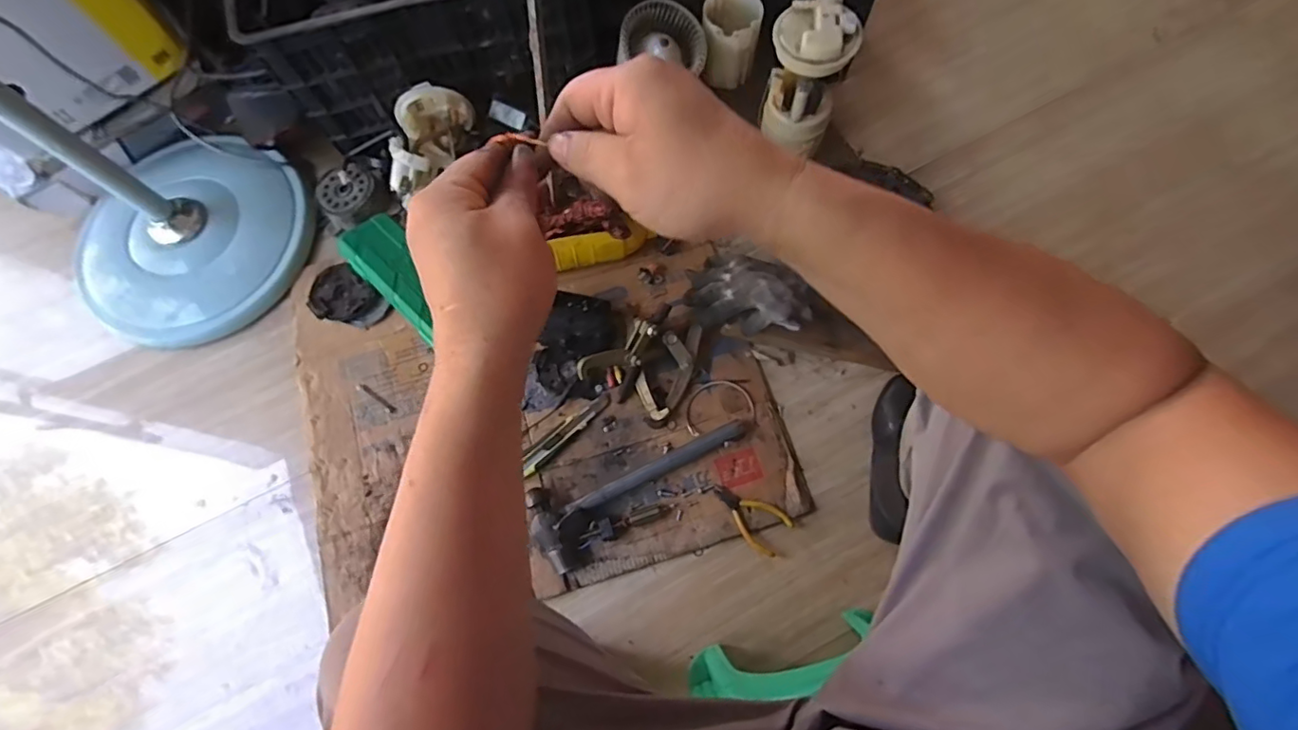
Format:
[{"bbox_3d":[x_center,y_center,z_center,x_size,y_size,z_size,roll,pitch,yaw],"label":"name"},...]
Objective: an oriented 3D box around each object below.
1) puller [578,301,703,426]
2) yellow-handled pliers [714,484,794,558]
[{"bbox_3d":[0.001,-0.012,0.815,0.132,0.094,0.165,29,76,10],"label":"puller"},{"bbox_3d":[0.140,0.215,0.793,0.116,0.010,0.065,30,76,10],"label":"yellow-handled pliers"}]

